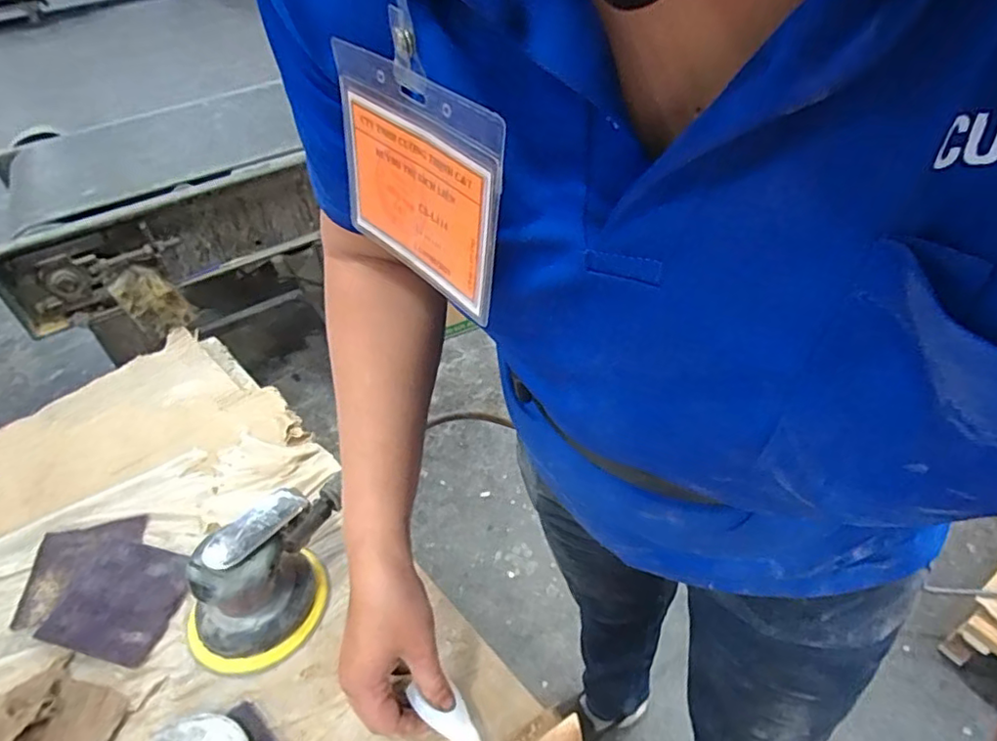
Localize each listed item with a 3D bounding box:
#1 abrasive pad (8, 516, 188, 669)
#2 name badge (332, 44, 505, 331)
[{"bbox_3d":[-0.367,0.193,0.553,0.172,0.011,0.119,7,45,14],"label":"abrasive pad"},{"bbox_3d":[-0.034,-0.076,0.245,0.004,0.083,0.100,-28,51,-33],"label":"name badge"}]

